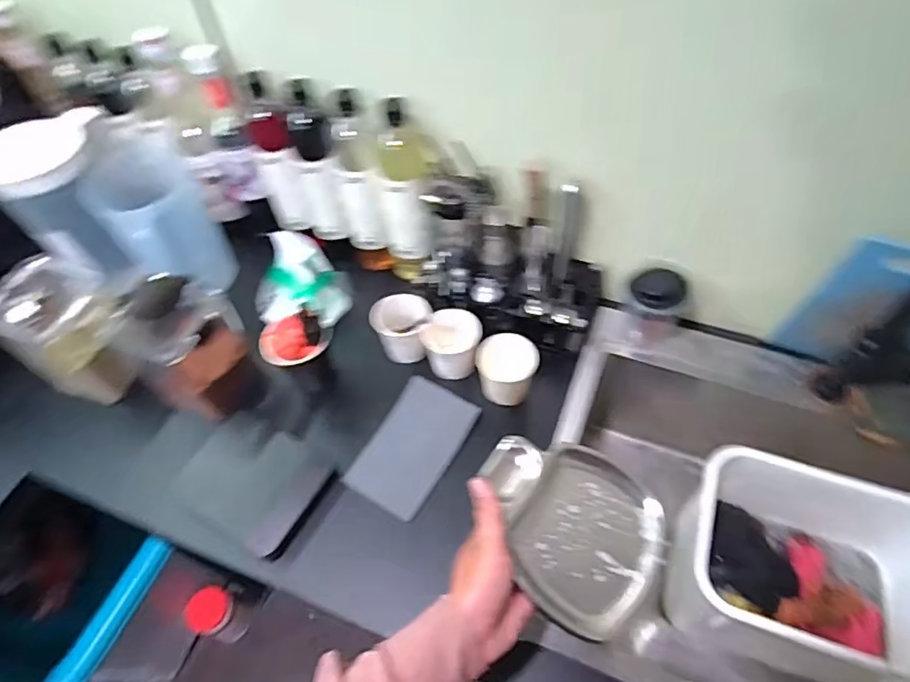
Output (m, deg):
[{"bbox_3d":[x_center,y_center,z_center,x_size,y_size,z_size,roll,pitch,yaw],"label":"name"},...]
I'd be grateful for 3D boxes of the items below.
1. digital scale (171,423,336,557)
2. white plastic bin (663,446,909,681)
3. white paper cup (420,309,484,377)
[{"bbox_3d":[-0.242,0.167,0.664,0.164,0.027,0.126,23,58,17],"label":"digital scale"},{"bbox_3d":[0.419,0.272,0.673,0.274,0.177,0.214,14,56,12],"label":"white plastic bin"},{"bbox_3d":[-0.002,0.005,0.734,0.072,0.075,0.062,15,56,12],"label":"white paper cup"}]

